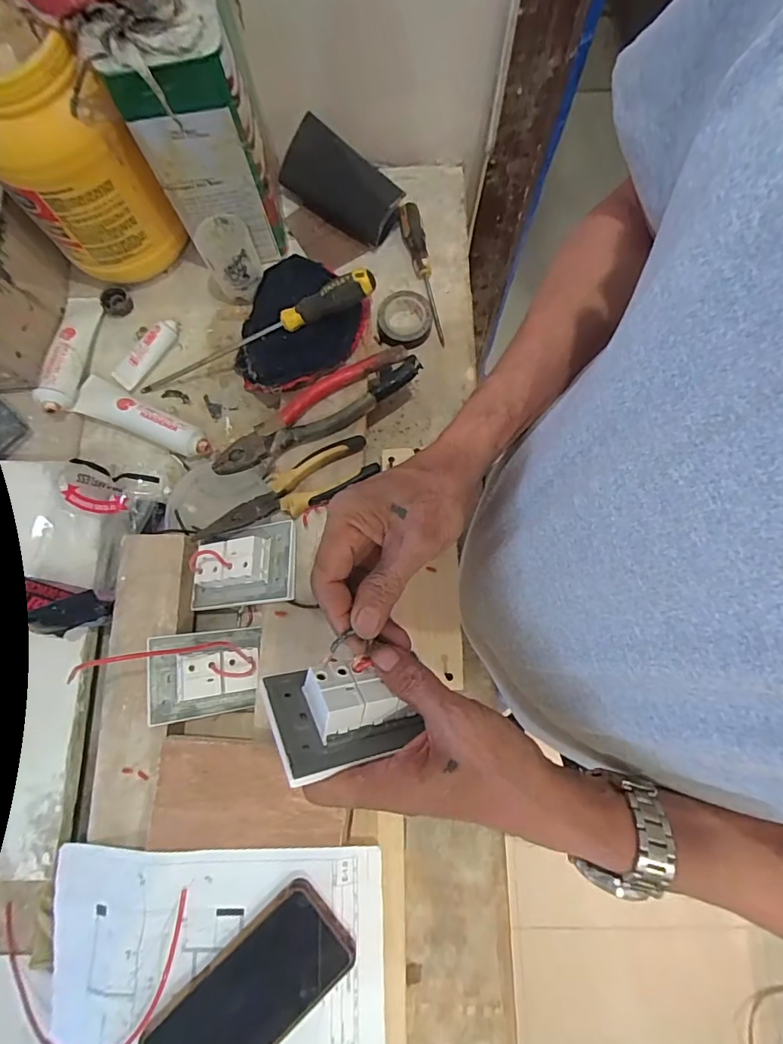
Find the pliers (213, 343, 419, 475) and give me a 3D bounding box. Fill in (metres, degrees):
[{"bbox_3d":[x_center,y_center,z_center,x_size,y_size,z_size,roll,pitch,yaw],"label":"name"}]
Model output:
[{"bbox_3d":[-0.076,-0.113,0.507,0.230,0.015,0.050,-31,79,-5],"label":"pliers"}]

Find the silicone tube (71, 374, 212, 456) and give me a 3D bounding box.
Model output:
[{"bbox_3d":[-0.284,-0.116,0.558,0.171,0.035,0.045,26,80,6],"label":"silicone tube"}]

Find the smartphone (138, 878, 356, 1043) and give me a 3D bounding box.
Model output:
[{"bbox_3d":[-0.111,0.371,0.384,0.165,0.019,0.075,-40,80,-7],"label":"smartphone"}]

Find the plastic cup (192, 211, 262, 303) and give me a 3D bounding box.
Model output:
[{"bbox_3d":[-0.182,-0.300,0.569,0.059,0.085,0.063,0,78,1],"label":"plastic cup"}]

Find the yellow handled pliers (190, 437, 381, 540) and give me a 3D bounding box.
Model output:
[{"bbox_3d":[-0.106,-0.029,0.484,0.186,0.013,0.047,-26,79,-4],"label":"yellow handled pliers"}]

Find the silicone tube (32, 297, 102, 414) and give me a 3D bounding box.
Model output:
[{"bbox_3d":[-0.373,-0.201,0.572,0.041,0.026,0.169,-4,64,0],"label":"silicone tube"}]

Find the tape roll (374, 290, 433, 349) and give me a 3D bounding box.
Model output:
[{"bbox_3d":[0.014,-0.237,0.576,0.065,0.025,0.065,0,78,1],"label":"tape roll"}]

